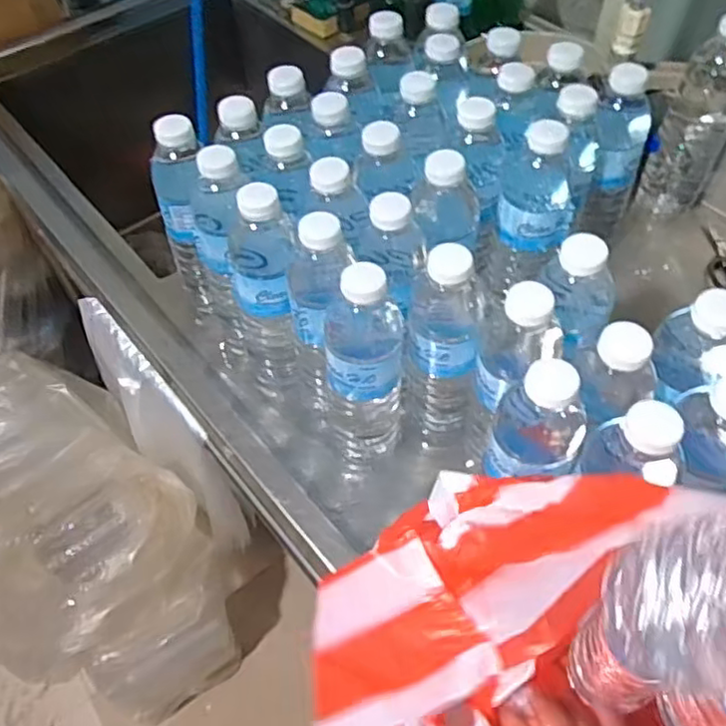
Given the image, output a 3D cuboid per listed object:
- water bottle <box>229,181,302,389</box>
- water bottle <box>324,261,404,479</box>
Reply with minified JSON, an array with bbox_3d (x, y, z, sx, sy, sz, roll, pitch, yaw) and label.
[{"bbox_3d":[-0.081,-0.051,0.576,0.054,0.206,0.066,-11,54,-7],"label":"water bottle"},{"bbox_3d":[0.000,0.013,0.527,0.062,0.206,0.058,1,54,2],"label":"water bottle"}]

